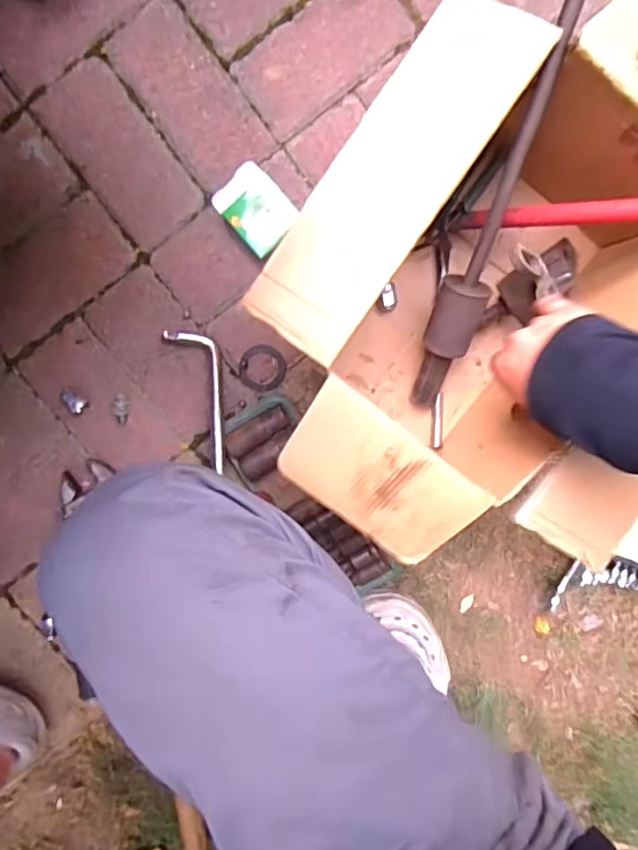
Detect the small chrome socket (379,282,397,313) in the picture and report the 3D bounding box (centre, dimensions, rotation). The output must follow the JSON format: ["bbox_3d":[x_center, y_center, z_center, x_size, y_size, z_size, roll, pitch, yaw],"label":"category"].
[{"bbox_3d":[0.079,-0.145,0.606,0.020,0.018,0.031,-4,98,-1],"label":"small chrome socket"}]

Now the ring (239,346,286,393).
[{"bbox_3d":[-0.066,-0.066,0.625,0.053,0.004,0.053,0,98,-1],"label":"ring"}]

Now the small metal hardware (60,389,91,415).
[{"bbox_3d":[-0.283,-0.027,0.615,0.020,0.017,0.032,-42,97,4],"label":"small metal hardware"}]

